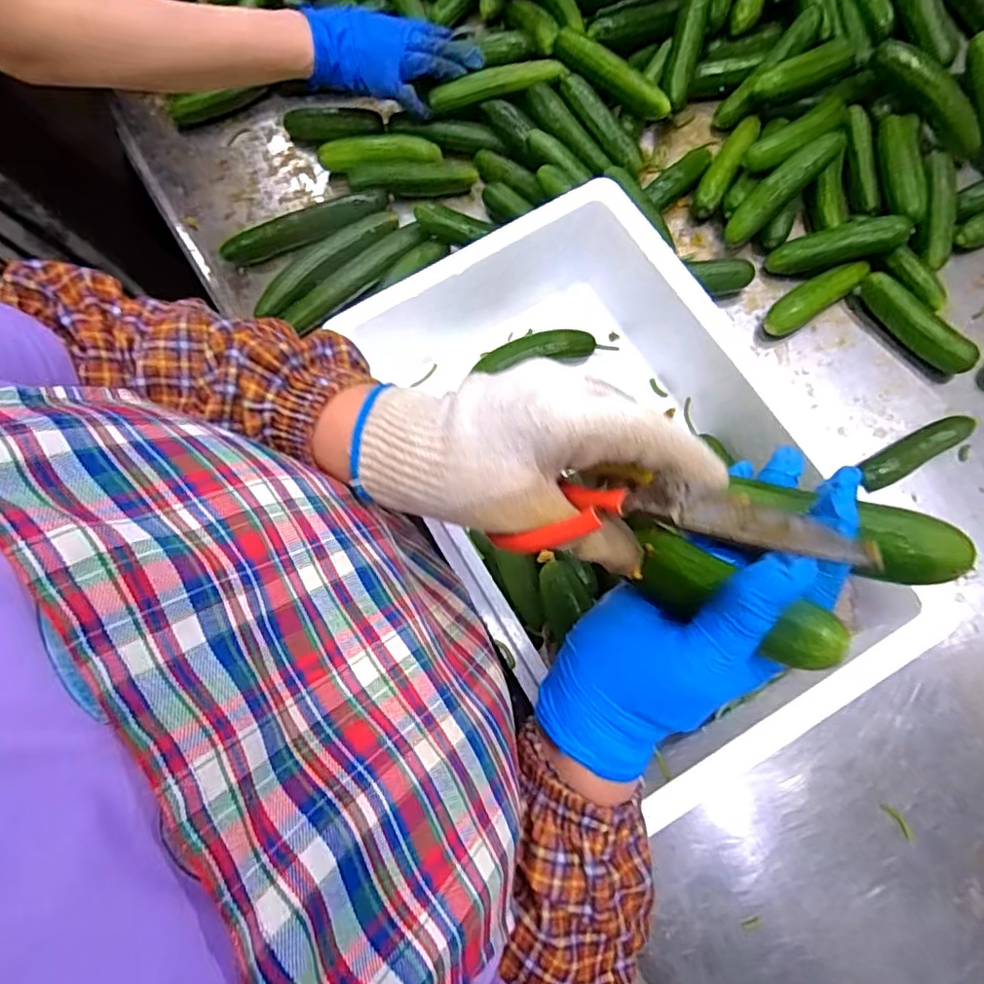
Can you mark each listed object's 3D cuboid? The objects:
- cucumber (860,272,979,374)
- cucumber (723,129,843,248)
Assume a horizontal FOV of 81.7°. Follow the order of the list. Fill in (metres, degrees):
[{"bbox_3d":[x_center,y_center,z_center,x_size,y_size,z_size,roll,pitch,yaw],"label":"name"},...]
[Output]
[{"bbox_3d":[0.392,-0.157,0.525,0.033,0.027,0.117,-40,77,-7],"label":"cucumber"},{"bbox_3d":[0.273,-0.285,0.536,0.122,0.028,0.028,-41,78,18],"label":"cucumber"}]

